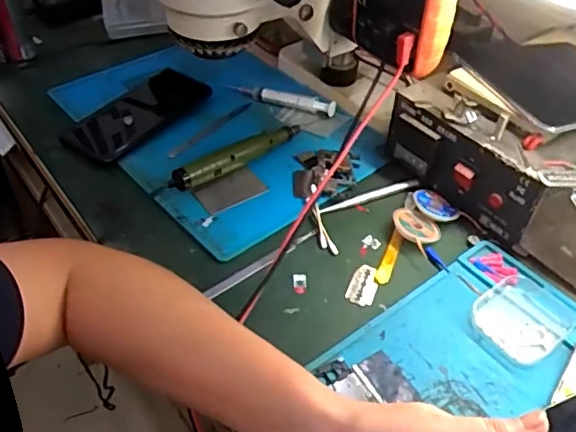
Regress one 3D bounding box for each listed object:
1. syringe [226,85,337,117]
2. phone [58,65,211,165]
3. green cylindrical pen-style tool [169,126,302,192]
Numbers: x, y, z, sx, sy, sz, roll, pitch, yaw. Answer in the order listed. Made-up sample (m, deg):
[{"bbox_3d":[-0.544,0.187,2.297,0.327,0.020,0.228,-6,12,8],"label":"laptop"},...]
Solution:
[{"bbox_3d":[-0.009,-0.139,0.648,0.133,0.016,0.014,16,46,14],"label":"syringe"},{"bbox_3d":[-0.166,-0.118,0.622,0.073,0.013,0.166,25,49,22],"label":"phone"},{"bbox_3d":[-0.049,-0.065,0.561,0.160,0.023,0.019,-33,54,-30],"label":"green cylindrical pen-style tool"}]

